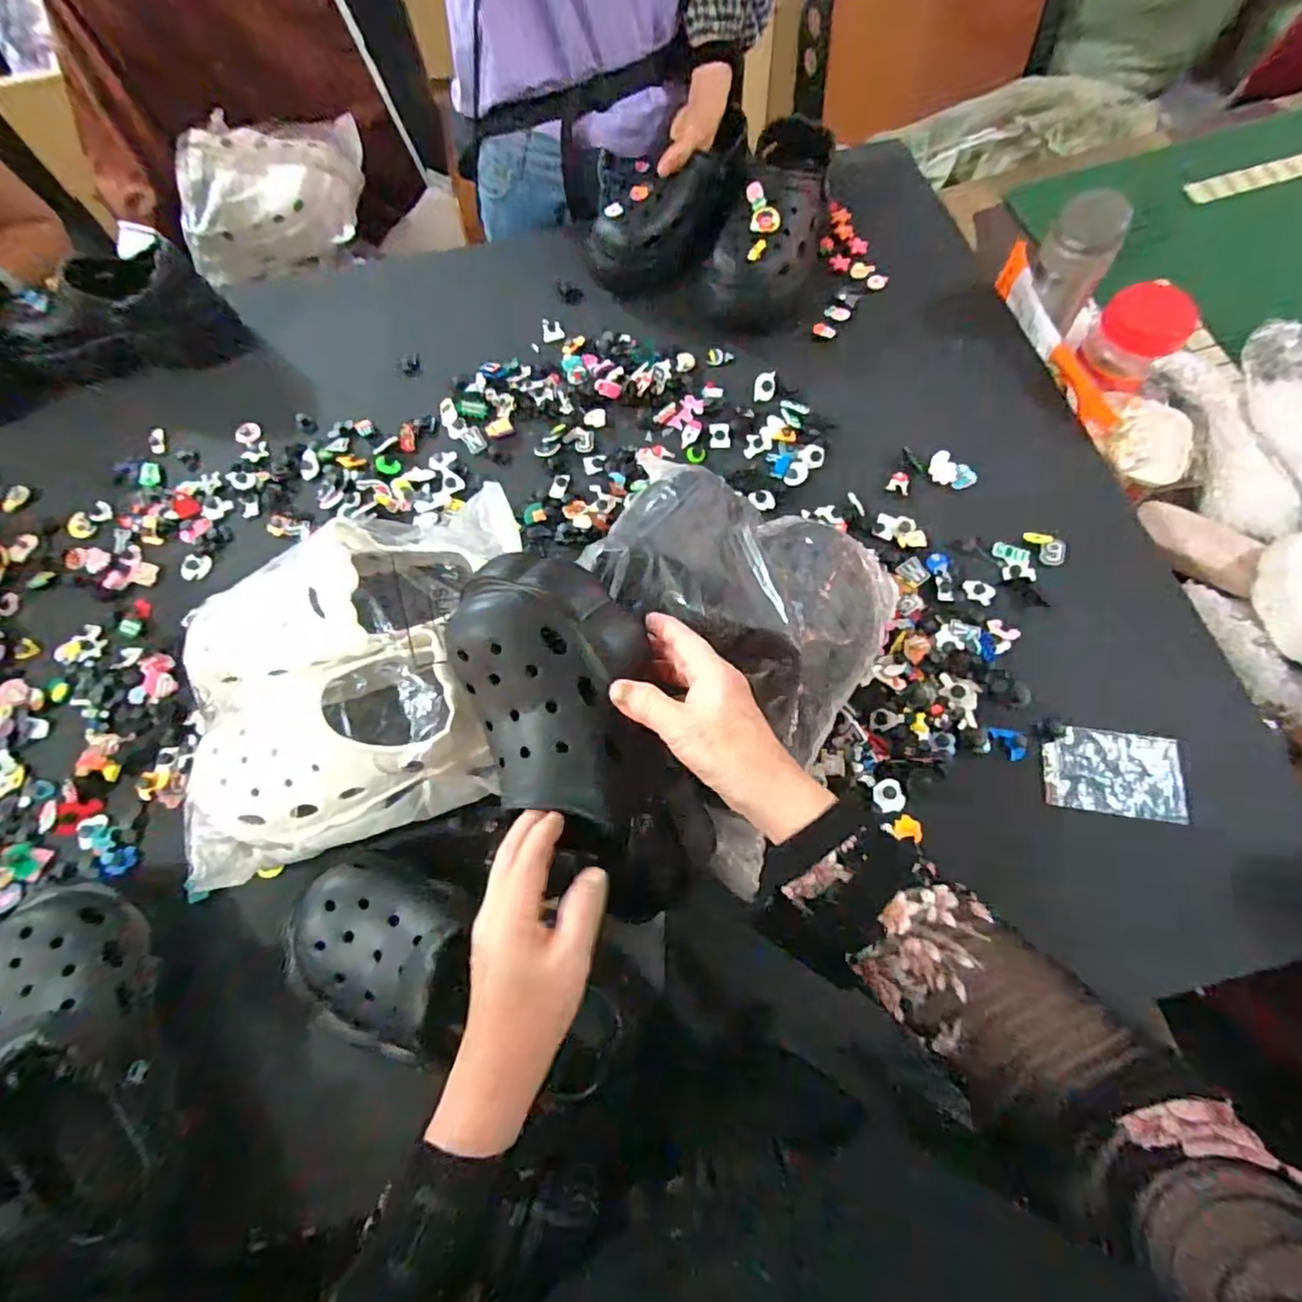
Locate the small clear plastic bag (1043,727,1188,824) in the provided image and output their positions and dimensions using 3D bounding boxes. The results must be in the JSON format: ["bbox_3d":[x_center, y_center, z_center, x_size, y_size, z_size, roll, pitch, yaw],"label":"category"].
[{"bbox_3d":[0.393,0.104,0.525,0.112,0.012,0.070,5,70,5],"label":"small clear plastic bag"}]

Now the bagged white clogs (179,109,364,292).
[{"bbox_3d":[-0.629,-0.736,1.010,0.283,0.109,0.271,-4,70,1],"label":"bagged white clogs"}]

